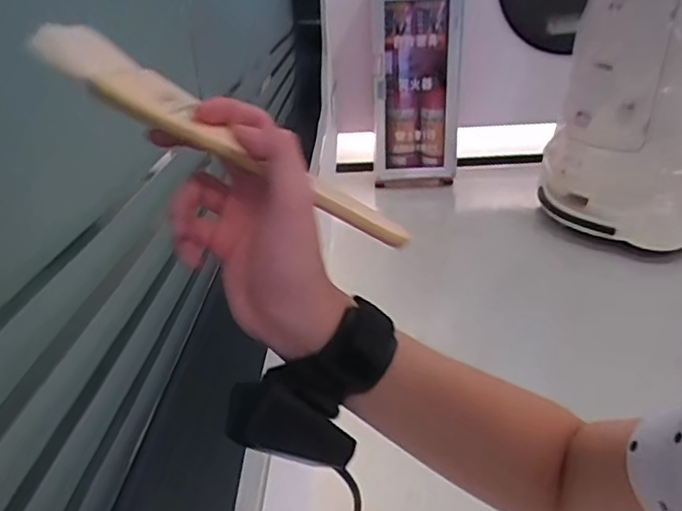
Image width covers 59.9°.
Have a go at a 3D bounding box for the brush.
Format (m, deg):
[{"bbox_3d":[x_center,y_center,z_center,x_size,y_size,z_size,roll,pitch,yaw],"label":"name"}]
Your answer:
[{"bbox_3d":[-0.057,-0.059,0.293,0.199,0.014,0.040,30,31,2],"label":"brush"}]

